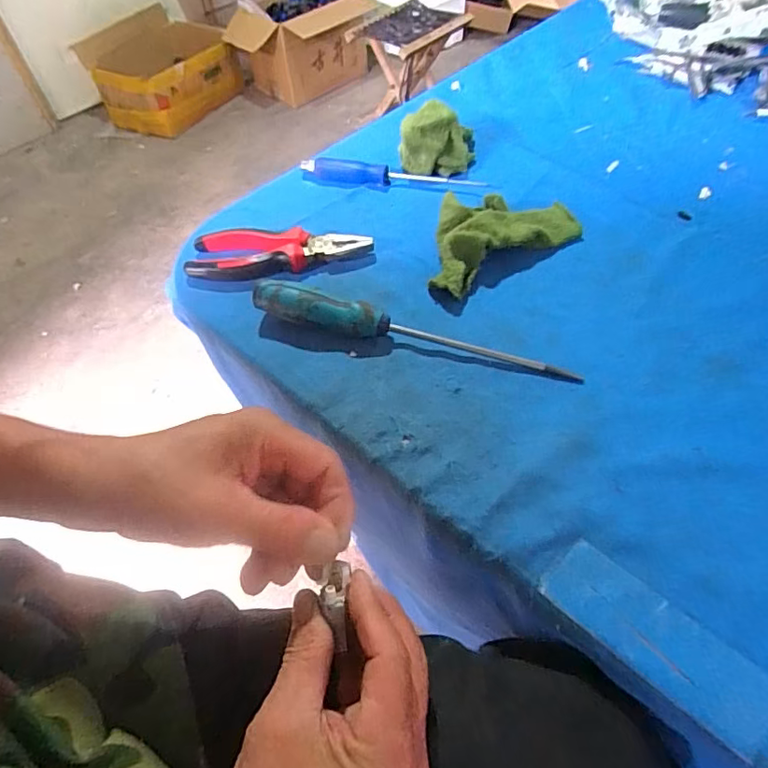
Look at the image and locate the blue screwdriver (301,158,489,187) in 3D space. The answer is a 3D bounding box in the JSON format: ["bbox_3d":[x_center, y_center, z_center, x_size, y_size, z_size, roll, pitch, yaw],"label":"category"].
[{"bbox_3d":[0.007,-0.211,0.531,0.183,0.017,0.021,10,55,12],"label":"blue screwdriver"}]

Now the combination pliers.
[{"bbox_3d":[-0.093,-0.111,0.462,0.156,0.024,0.053,4,54,8],"label":"combination pliers"}]

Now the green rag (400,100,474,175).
[{"bbox_3d":[0.054,-0.250,0.533,0.075,0.056,0.071,2,54,7],"label":"green rag"}]

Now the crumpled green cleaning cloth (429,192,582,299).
[{"bbox_3d":[0.092,-0.135,0.457,0.155,0.034,0.086,-30,57,-16],"label":"crumpled green cleaning cloth"}]

